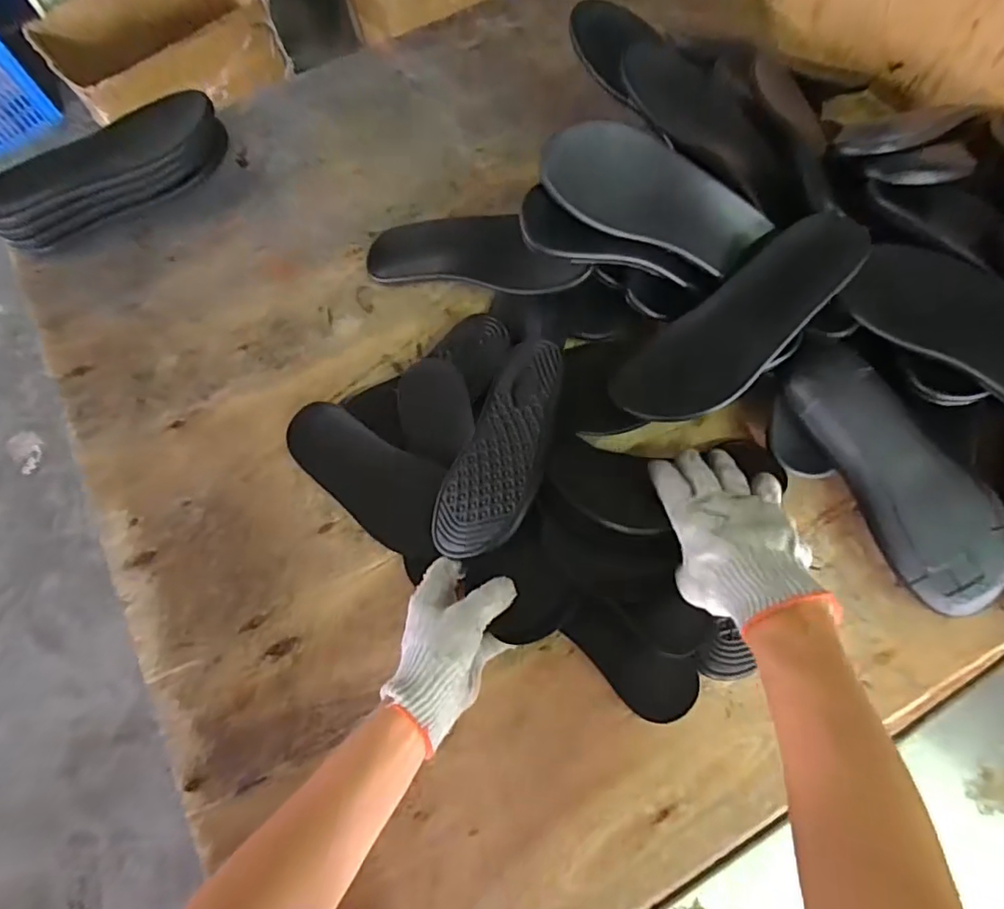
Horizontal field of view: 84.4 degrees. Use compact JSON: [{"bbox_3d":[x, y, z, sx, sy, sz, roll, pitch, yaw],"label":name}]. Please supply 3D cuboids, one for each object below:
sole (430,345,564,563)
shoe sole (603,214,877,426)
[{"bbox_3d":[0.004,-0.008,0.495,0.084,0.023,0.207,12,72,30],"label":"sole"},{"bbox_3d":[0.216,-0.120,0.499,0.247,0.022,0.092,-41,66,4],"label":"shoe sole"}]

